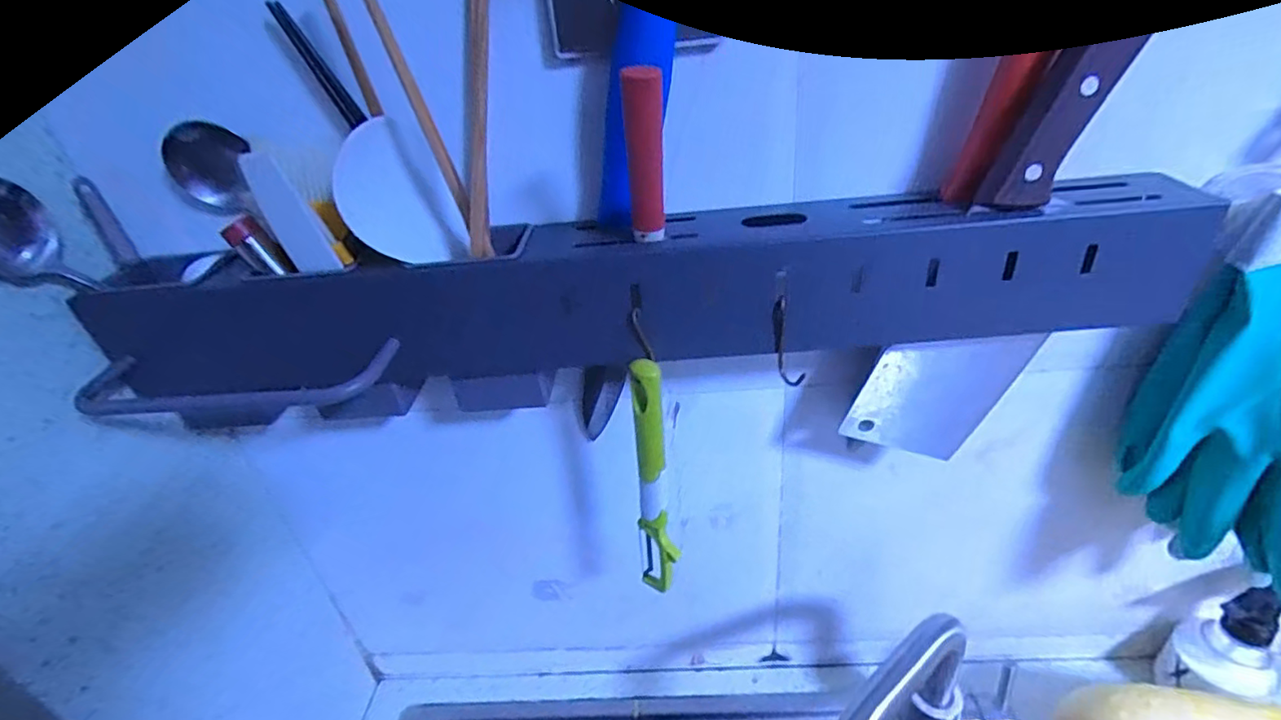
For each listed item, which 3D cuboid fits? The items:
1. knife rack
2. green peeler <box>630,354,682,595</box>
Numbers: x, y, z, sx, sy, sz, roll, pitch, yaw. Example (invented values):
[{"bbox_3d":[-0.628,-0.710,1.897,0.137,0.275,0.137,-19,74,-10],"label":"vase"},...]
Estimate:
[{"bbox_3d":[-0.012,-0.031,0.331,0.573,0.079,0.051,-5,32,3],"label":"knife rack"},{"bbox_3d":[0.007,0.080,0.368,0.023,0.183,0.020,-10,32,-5],"label":"green peeler"}]

